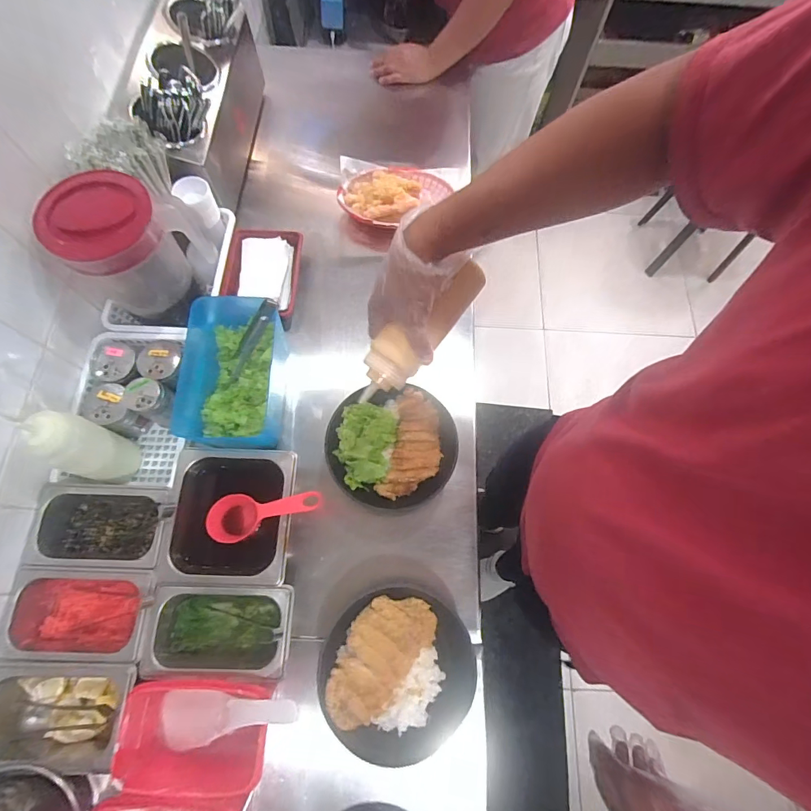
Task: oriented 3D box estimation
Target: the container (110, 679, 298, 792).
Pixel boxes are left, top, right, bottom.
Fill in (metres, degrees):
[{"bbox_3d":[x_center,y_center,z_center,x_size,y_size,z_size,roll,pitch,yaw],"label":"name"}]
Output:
[{"bbox_3d":[-0.238,0.372,0.487,0.173,0.074,0.102,4,70,-1],"label":"container"}]

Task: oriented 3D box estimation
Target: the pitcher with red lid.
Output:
[{"bbox_3d":[-0.382,-0.225,0.590,0.123,0.160,0.162,36,73,10],"label":"pitcher with red lid"}]

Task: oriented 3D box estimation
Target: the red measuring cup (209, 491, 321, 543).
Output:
[{"bbox_3d":[-0.188,0.144,0.565,0.155,0.043,0.060,-12,70,10],"label":"red measuring cup"}]

